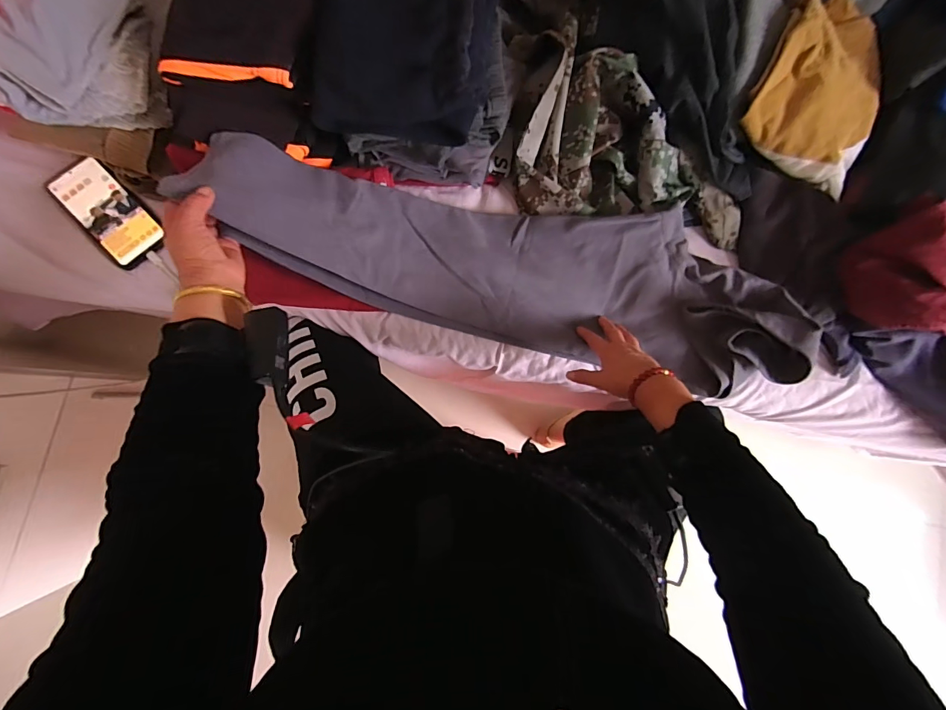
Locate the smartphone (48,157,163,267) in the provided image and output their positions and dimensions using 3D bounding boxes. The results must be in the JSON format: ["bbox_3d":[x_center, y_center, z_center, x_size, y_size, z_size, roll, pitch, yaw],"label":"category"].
[{"bbox_3d":[-0.492,-0.196,0.551,0.075,0.016,0.162,-42,88,-7],"label":"smartphone"}]

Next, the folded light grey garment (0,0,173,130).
[{"bbox_3d":[-0.455,-0.364,0.469,0.161,0.087,0.180,4,84,-4],"label":"folded light grey garment"}]

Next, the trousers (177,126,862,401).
[{"bbox_3d":[0.113,-0.111,0.549,0.847,0.107,0.197,13,83,-6],"label":"trousers"}]

